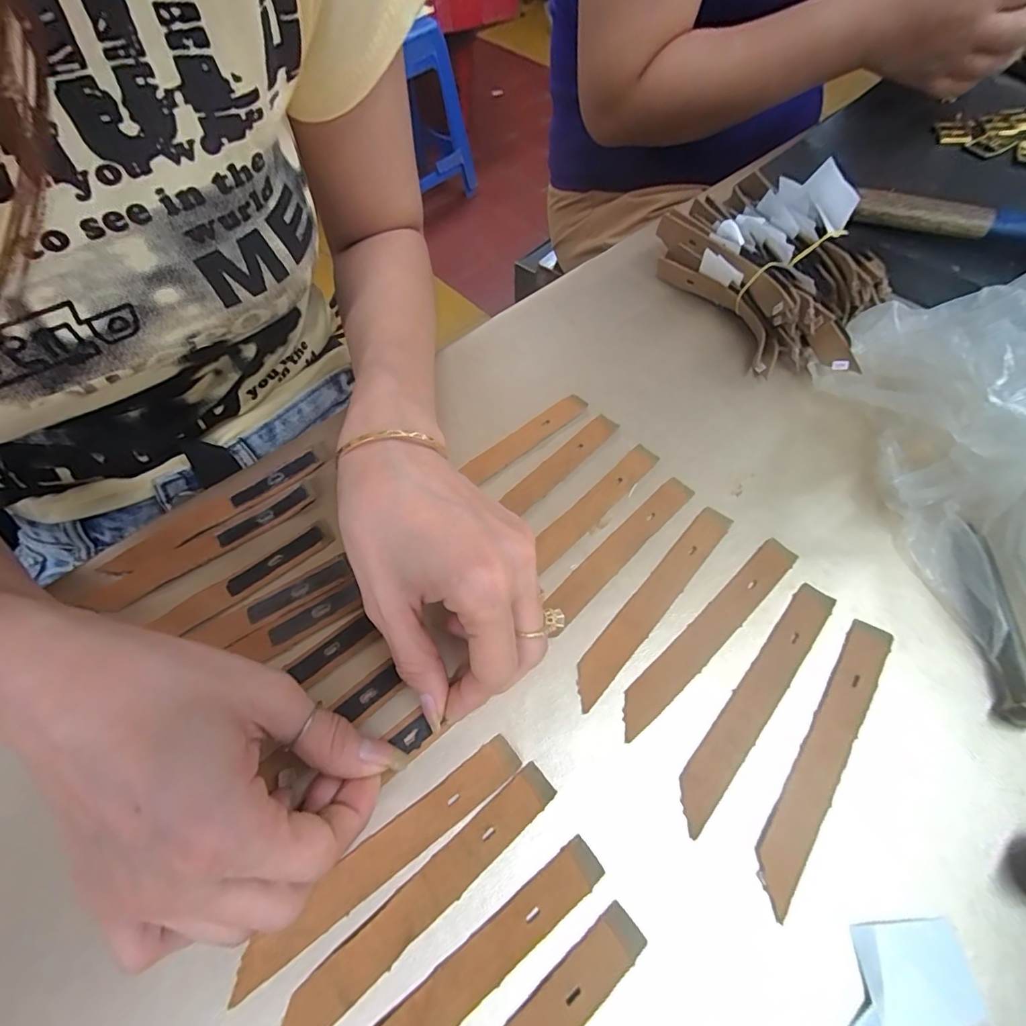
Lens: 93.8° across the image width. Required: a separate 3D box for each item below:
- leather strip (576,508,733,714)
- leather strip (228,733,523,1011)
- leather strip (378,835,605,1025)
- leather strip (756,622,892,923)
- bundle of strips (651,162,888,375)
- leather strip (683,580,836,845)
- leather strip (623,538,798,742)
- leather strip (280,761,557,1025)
[{"bbox_3d":[0.070,0.042,0.240,0.016,0.004,0.124,37,68,21],"label":"leather strip"},{"bbox_3d":[-0.052,0.136,0.191,0.125,0.004,0.017,-33,64,-15],"label":"leather strip"},{"bbox_3d":[-0.019,0.168,0.171,0.124,0.004,0.016,-35,64,-16],"label":"leather strip"},{"bbox_3d":[0.132,0.099,0.203,0.017,0.004,0.124,32,67,19],"label":"leather strip"},{"bbox_3d":[0.186,-0.168,0.331,0.109,0.054,0.174,-22,62,-10],"label":"bundle of strips"},{"bbox_3d":[0.110,0.081,0.216,0.017,0.004,0.125,37,68,21],"label":"leather strip"},{"bbox_3d":[0.095,0.057,0.232,0.123,0.006,0.017,-39,66,-18],"label":"leather strip"},{"bbox_3d":[-0.035,0.148,0.183,0.125,0.004,0.016,-37,65,-17],"label":"leather strip"}]

